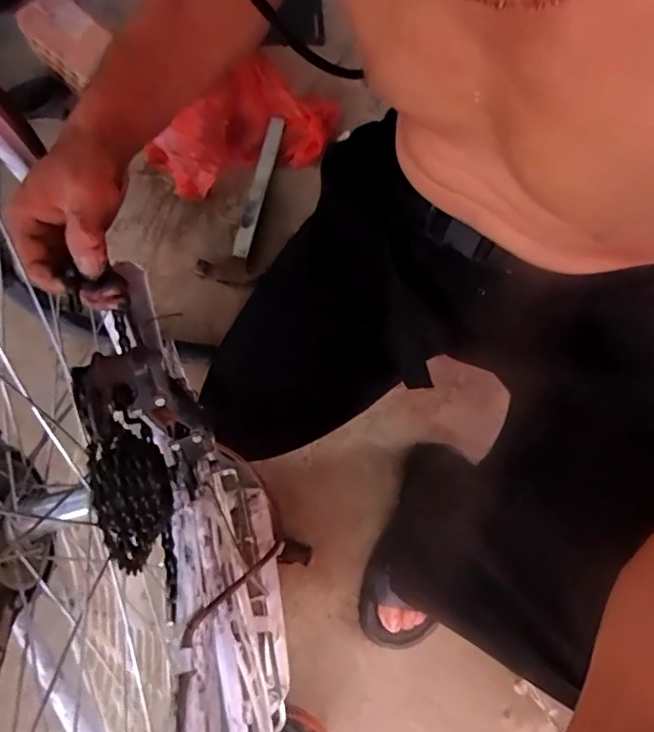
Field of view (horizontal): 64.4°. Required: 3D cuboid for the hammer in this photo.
[{"bbox_3d":[-0.146,-0.294,0.899,0.096,0.023,0.324,7,73,1],"label":"hammer"}]

